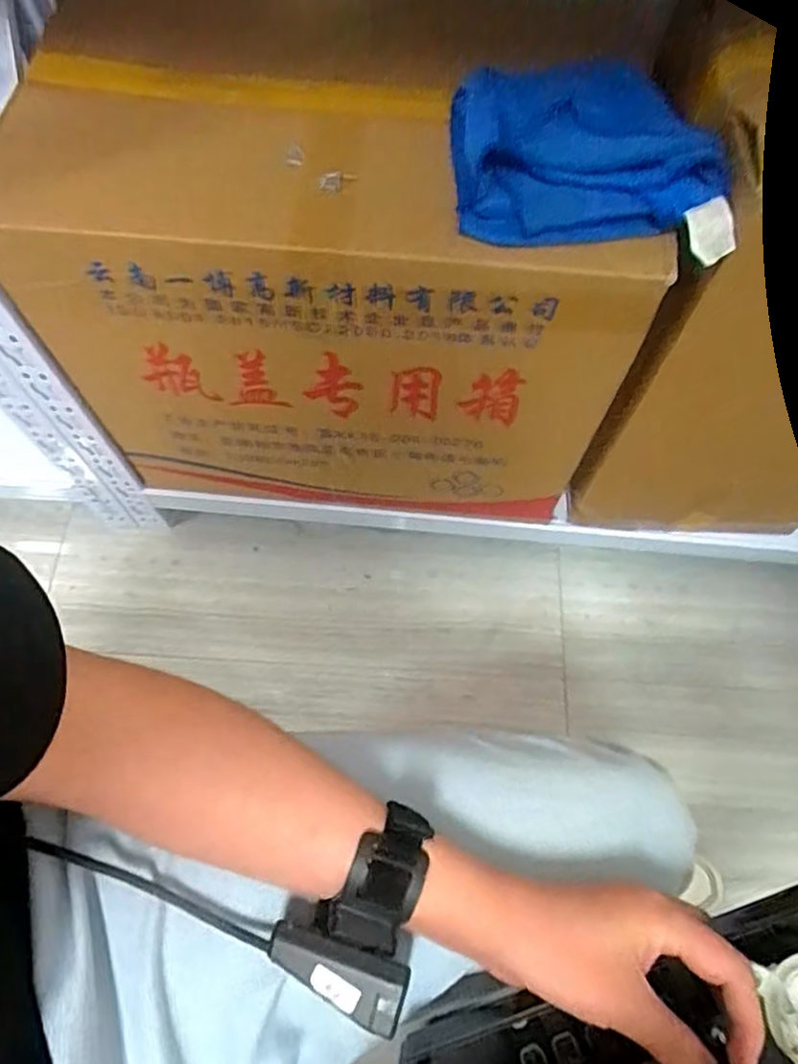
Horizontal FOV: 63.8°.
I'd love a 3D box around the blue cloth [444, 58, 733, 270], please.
[{"bbox_3d":[0.144,-0.293,0.492,0.216,0.058,0.157,9,66,3],"label":"blue cloth"}]

